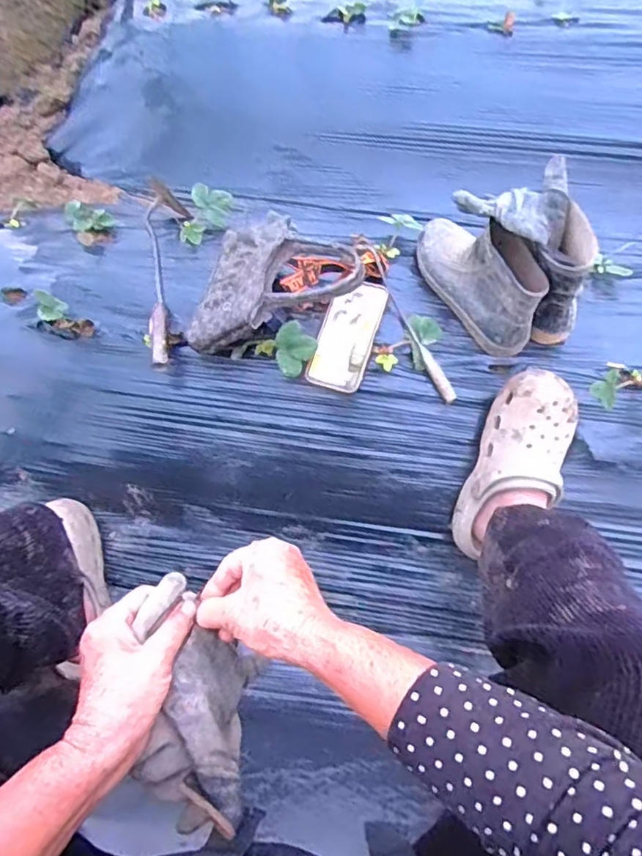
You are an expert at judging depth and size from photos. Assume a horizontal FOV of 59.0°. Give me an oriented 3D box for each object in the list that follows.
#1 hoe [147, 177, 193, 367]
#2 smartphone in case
[{"bbox_3d":[-0.239,-0.236,0.849,0.068,0.064,0.327,-2,62,-2],"label":"hoe"},{"bbox_3d":[0.038,-0.130,0.800,0.075,0.015,0.158,19,88,1],"label":"smartphone in case"}]

